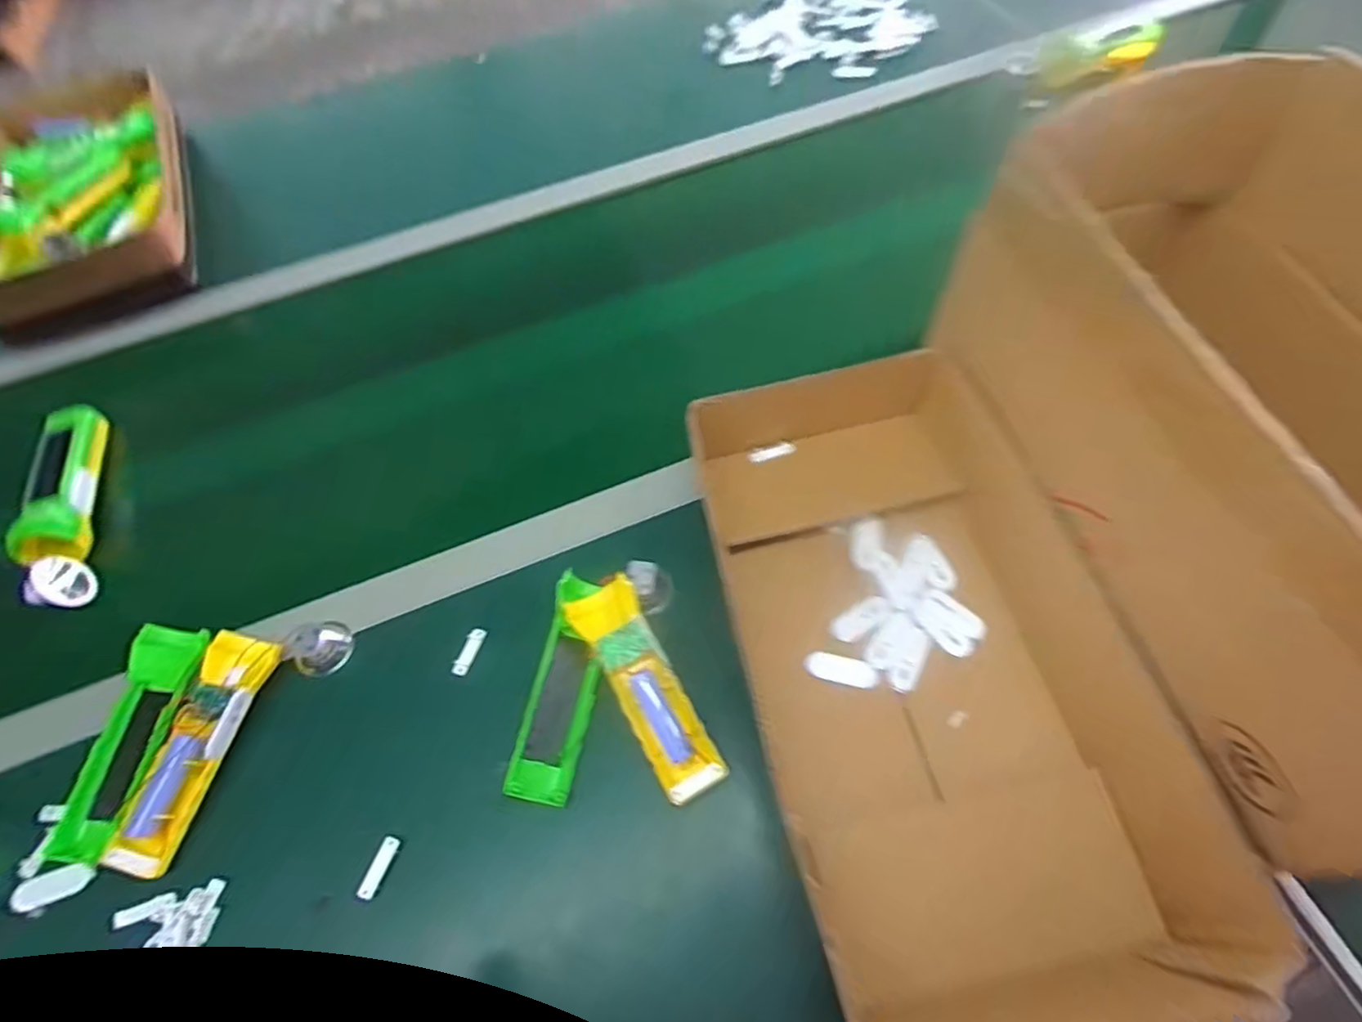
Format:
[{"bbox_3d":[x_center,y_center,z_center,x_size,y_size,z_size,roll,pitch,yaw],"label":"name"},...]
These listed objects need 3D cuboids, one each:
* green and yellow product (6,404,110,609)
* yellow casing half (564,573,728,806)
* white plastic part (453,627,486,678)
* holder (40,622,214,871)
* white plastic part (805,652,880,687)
[{"bbox_3d":[-0.544,-0.013,0.565,0.049,0.048,0.199,-23,61,-9],"label":"green and yellow product"},{"bbox_3d":[-0.025,0.124,0.462,0.048,0.026,0.156,-28,62,-12],"label":"yellow casing half"},{"bbox_3d":[-0.165,0.109,0.502,0.010,0.008,0.038,17,63,14],"label":"white plastic part"},{"bbox_3d":[-0.397,0.164,0.467,0.054,0.029,0.160,9,61,9],"label":"holder"},{"bbox_3d":[0.118,0.116,0.473,0.051,0.010,0.021,8,61,8],"label":"white plastic part"}]

